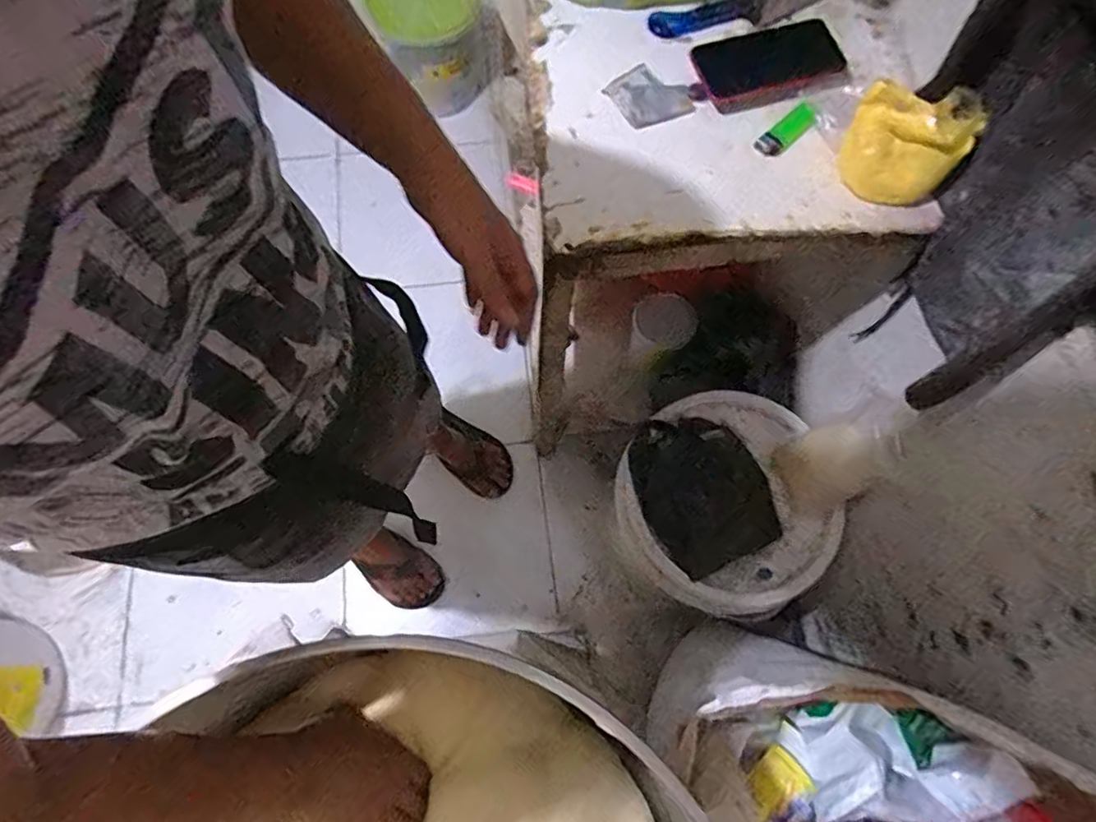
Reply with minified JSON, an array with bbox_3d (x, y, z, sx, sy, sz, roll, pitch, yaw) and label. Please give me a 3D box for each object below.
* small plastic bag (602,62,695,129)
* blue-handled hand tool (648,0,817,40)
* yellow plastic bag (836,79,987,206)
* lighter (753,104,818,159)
[{"bbox_3d":[0.107,-0.333,0.626,0.070,0.014,0.072,-36,75,-13],"label":"small plastic bag"},{"bbox_3d":[0.212,-0.447,0.651,0.195,0.050,0.049,-11,70,15],"label":"blue-handled hand tool"},{"bbox_3d":[0.337,-0.247,0.559,0.101,0.083,0.067,15,71,4],"label":"yellow plastic bag"},{"bbox_3d":[0.246,-0.288,0.606,0.068,0.015,0.030,-41,76,1],"label":"lighter"}]

